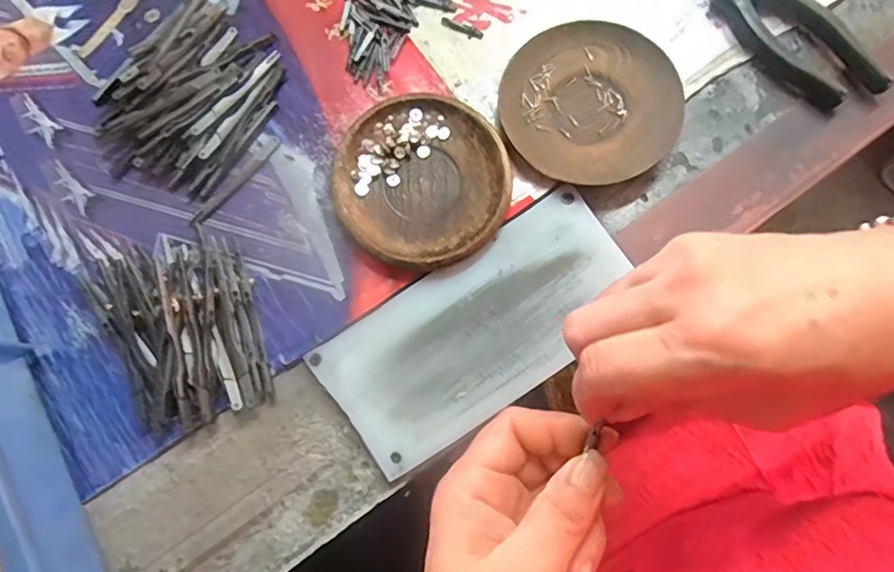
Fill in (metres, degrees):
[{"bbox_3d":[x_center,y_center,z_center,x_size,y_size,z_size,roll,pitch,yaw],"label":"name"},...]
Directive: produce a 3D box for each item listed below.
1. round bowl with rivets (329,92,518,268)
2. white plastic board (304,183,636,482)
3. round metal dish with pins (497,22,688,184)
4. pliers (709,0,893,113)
[{"bbox_3d":[-0.016,-0.067,0.377,0.108,0.016,0.112,0,78,1],"label":"round bowl with rivets"},{"bbox_3d":[0.022,0.025,0.360,0.194,0.004,0.092,-33,76,-5],"label":"white plastic board"},{"bbox_3d":[0.094,-0.122,0.387,0.114,0.017,0.110,0,78,1],"label":"round metal dish with pins"},{"bbox_3d":[0.218,-0.182,0.399,0.051,0.017,0.169,-44,81,-8],"label":"pliers"}]

